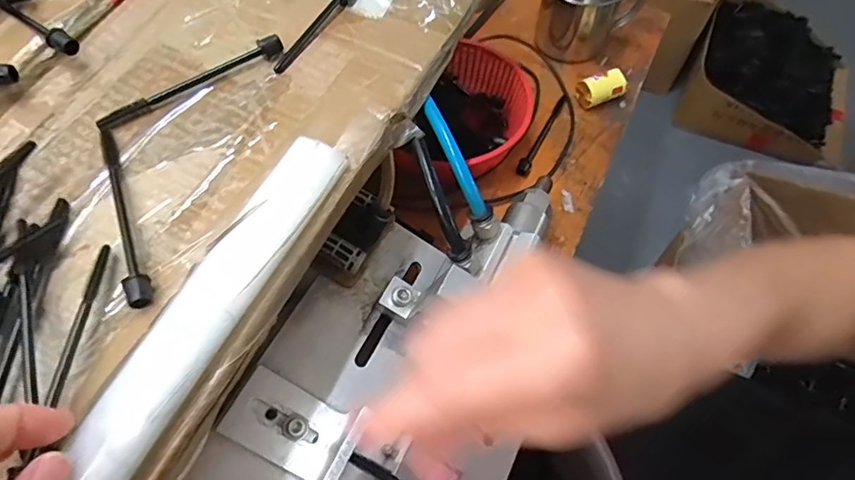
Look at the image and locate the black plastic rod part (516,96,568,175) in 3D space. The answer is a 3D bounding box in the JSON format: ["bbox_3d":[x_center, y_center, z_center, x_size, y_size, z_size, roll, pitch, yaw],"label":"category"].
[{"bbox_3d":[0.099,-0.093,0.448,0.011,0.013,0.104,23,62,13],"label":"black plastic rod part"}]

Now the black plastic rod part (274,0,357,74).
[{"bbox_3d":[-0.064,-0.121,0.292,0.009,0.010,0.074,25,63,14],"label":"black plastic rod part"}]

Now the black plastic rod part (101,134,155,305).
[{"bbox_3d":[-0.136,-0.013,0.233,0.009,0.010,0.102,-22,62,-12],"label":"black plastic rod part"}]

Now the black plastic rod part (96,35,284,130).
[{"bbox_3d":[-0.122,-0.084,0.269,0.099,0.009,0.011,-31,64,-17],"label":"black plastic rod part"}]

